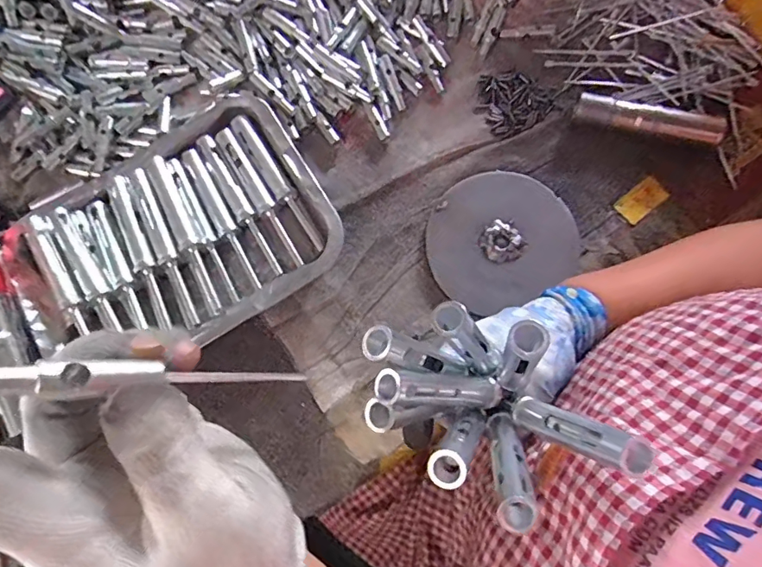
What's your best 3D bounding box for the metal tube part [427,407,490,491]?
[{"bbox_3d":[0.045,0.084,0.260,0.017,0.085,0.018,1,94,22],"label":"metal tube part"}]

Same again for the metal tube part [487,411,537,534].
[{"bbox_3d":[0.066,0.092,0.251,0.016,0.087,0.016,20,106,3],"label":"metal tube part"}]

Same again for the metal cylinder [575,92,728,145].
[{"bbox_3d":[0.237,-0.145,0.423,0.124,0.016,0.026,14,79,2],"label":"metal cylinder"}]

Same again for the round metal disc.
[{"bbox_3d":[0.101,-0.040,0.413,0.128,0.012,0.113,-28,81,-6],"label":"round metal disc"}]

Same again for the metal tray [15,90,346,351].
[{"bbox_3d":[-0.166,-0.051,0.403,0.226,0.034,0.201,-32,81,-7],"label":"metal tray"}]

